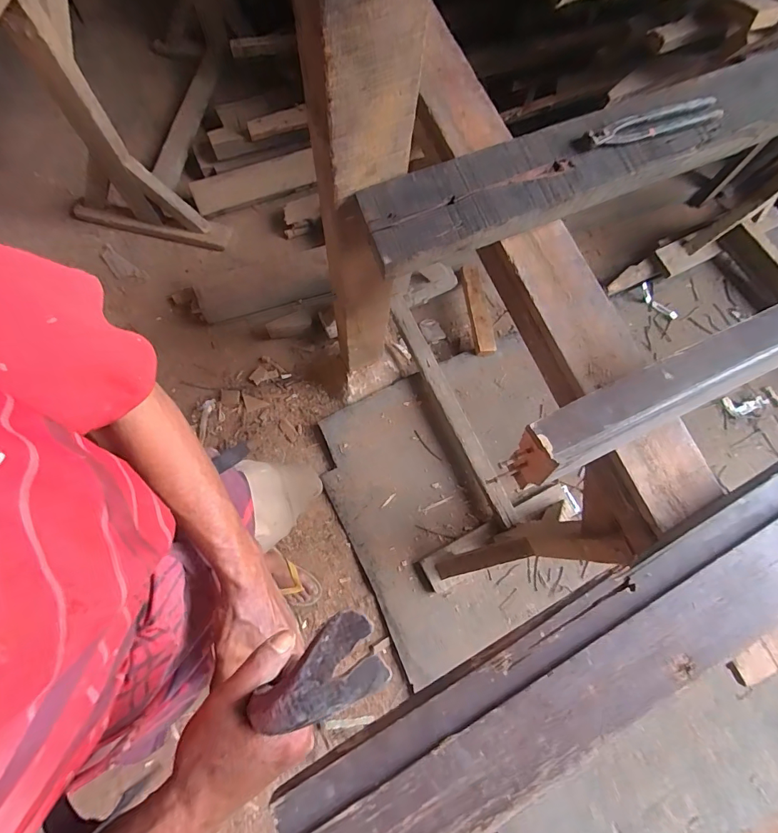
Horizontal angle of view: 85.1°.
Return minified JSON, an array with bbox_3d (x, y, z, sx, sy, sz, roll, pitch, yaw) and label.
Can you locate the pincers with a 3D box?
[{"bbox_3d":[0.394,-0.437,0.632,0.219,0.019,0.035,-18,78,-8],"label":"pincers"}]

